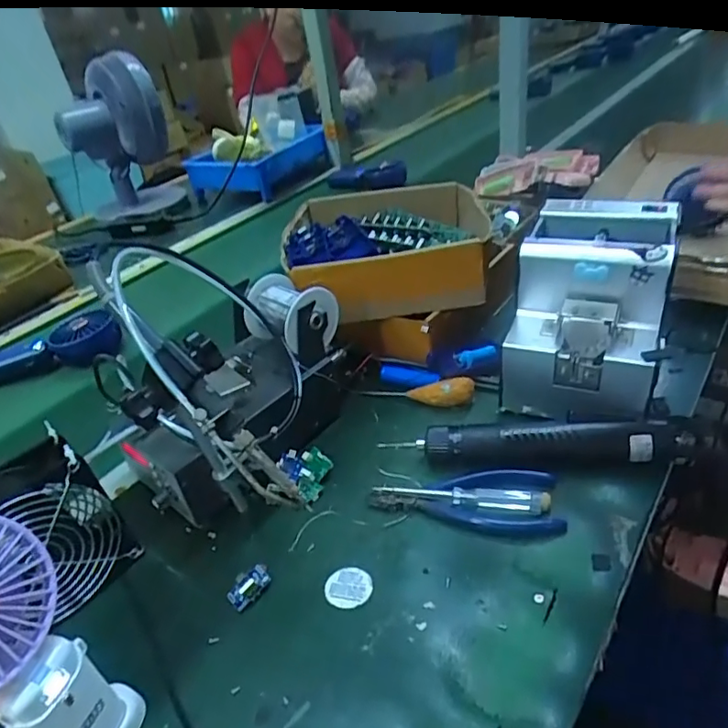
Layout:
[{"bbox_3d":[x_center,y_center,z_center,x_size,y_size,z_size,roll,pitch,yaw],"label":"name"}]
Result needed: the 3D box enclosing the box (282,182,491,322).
[{"bbox_3d":[0.030,-0.140,0.646,0.233,0.070,0.225,-8,36,4],"label":"box"}]

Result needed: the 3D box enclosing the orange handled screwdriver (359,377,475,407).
[{"bbox_3d":[0.053,0.029,0.569,0.116,0.026,0.028,-3,33,27],"label":"orange handled screwdriver"}]

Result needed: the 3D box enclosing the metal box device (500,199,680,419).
[{"bbox_3d":[0.212,-0.049,0.527,0.125,0.148,0.179,9,39,24],"label":"metal box device"}]

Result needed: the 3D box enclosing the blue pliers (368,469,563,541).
[{"bbox_3d":[0.080,0.112,0.451,0.149,0.016,0.059,-4,36,10],"label":"blue pliers"}]

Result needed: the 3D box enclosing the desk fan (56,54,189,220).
[{"bbox_3d":[-0.463,-0.421,1.071,0.189,0.273,0.162,-29,39,-23],"label":"desk fan"}]

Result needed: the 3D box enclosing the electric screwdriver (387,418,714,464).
[{"bbox_3d":[0.151,0.067,0.474,0.252,0.036,0.031,-3,37,12],"label":"electric screwdriver"}]

